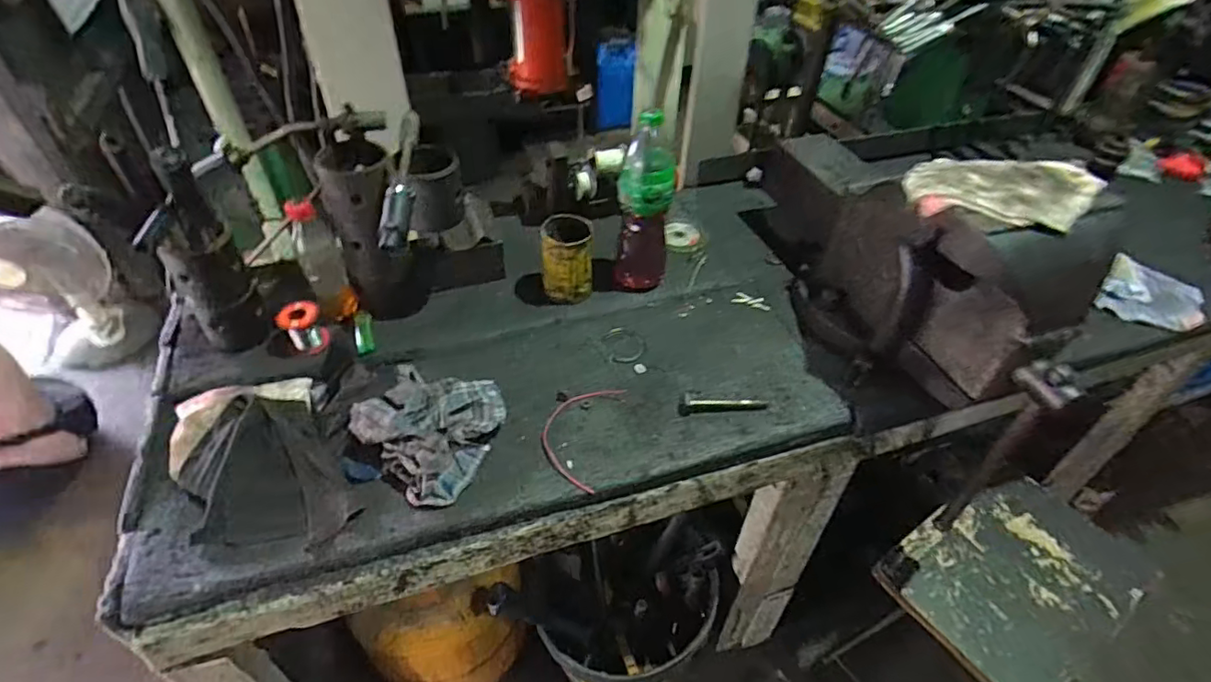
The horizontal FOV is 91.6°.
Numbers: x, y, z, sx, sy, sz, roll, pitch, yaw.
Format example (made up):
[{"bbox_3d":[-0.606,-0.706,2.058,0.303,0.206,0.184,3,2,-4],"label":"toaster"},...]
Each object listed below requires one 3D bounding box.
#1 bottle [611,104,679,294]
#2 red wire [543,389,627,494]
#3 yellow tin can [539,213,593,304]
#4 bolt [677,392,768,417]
[{"bbox_3d":[0.057,-0.199,0.866,0.080,0.260,0.083,5,44,2],"label":"bottle"},{"bbox_3d":[-0.034,0.112,0.746,0.084,0.005,0.161,12,45,10],"label":"red wire"},{"bbox_3d":[-0.058,-0.122,0.891,0.074,0.120,0.077,1,44,-1],"label":"yellow tin can"},{"bbox_3d":[0.155,0.079,0.776,0.117,0.019,0.027,-3,45,-5],"label":"bolt"}]

